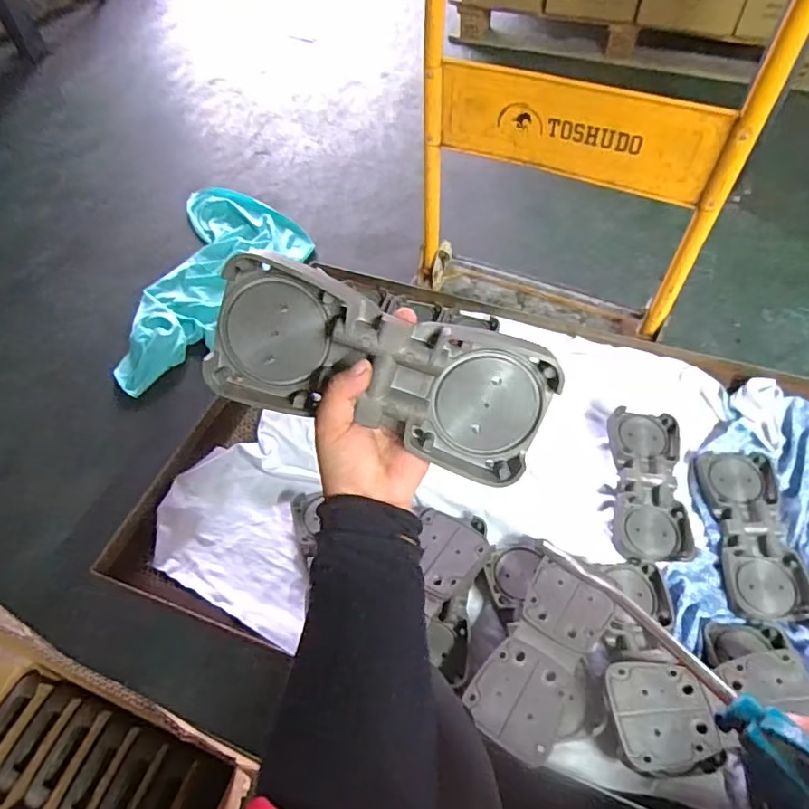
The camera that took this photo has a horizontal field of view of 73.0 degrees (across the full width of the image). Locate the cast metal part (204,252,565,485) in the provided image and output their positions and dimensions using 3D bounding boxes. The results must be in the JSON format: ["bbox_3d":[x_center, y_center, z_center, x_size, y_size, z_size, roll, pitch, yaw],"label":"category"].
[{"bbox_3d":[-0.016,-0.021,0.377,0.232,0.102,0.024,17,23,-2],"label":"cast metal part"}]

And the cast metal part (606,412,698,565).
[{"bbox_3d":[0.367,0.115,0.821,0.104,0.032,0.237,5,56,7],"label":"cast metal part"}]

